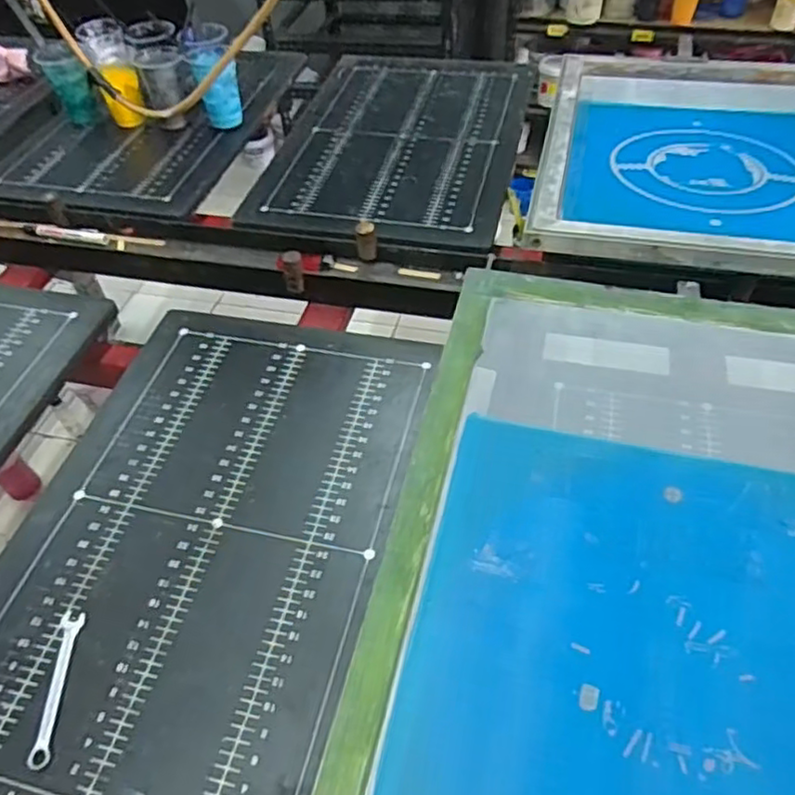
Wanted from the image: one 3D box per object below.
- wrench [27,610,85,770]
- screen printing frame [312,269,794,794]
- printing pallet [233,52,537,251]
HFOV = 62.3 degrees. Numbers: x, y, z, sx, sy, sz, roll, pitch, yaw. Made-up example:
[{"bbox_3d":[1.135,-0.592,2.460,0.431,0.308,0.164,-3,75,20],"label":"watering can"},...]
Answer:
[{"bbox_3d":[-0.293,0.247,0.565,0.018,0.004,0.128,-5,49,-1],"label":"wrench"},{"bbox_3d":[0.216,0.164,0.532,0.455,0.029,0.638,10,57,13],"label":"screen printing frame"},{"bbox_3d":[0.011,-0.461,1.146,0.394,0.017,0.604,9,50,11],"label":"printing pallet"}]

